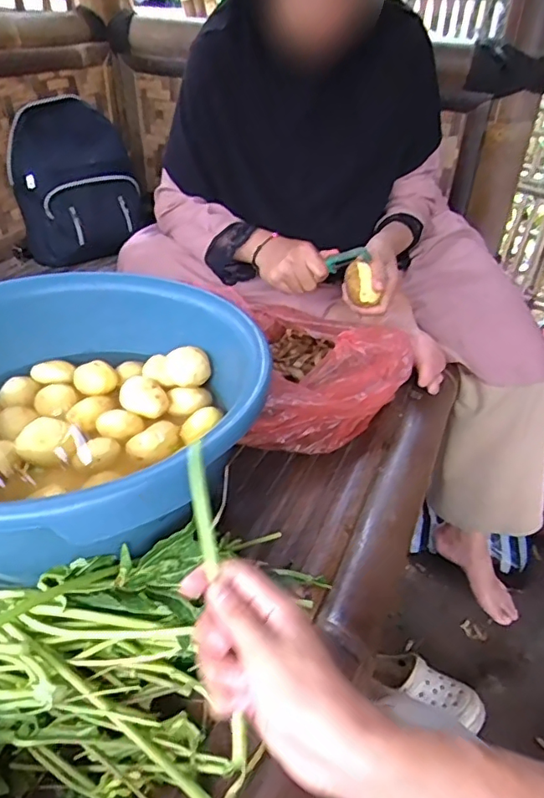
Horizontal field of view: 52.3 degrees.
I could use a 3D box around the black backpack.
[{"bbox_3d":[-0.388,-0.430,1.101,0.250,0.256,0.143,-27,45,-32],"label":"black backpack"}]

